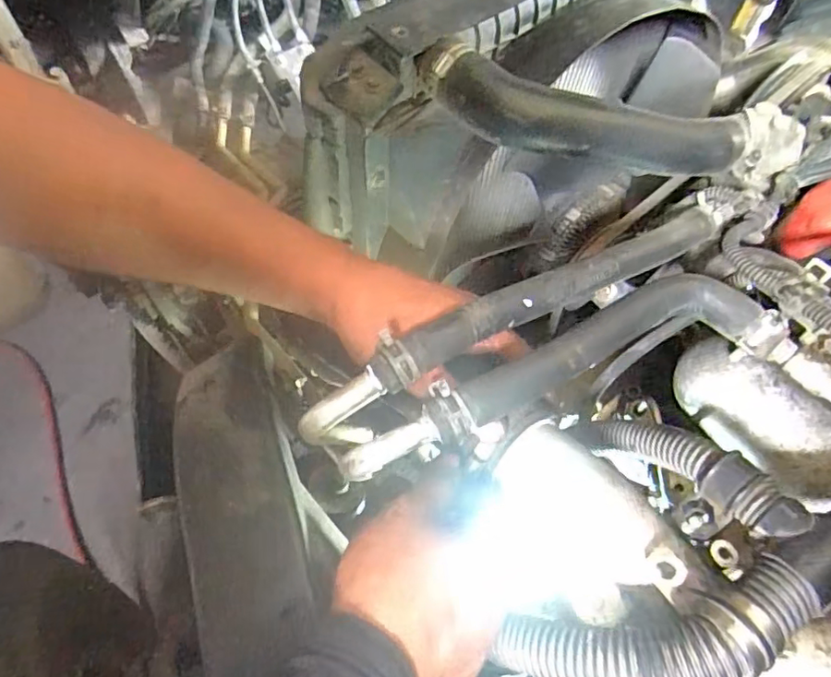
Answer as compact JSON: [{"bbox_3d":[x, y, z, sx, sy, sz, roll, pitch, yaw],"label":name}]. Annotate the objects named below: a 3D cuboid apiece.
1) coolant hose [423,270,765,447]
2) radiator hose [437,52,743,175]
[{"bbox_3d":[0.105,0.011,0.348,0.205,0.022,0.048,-22,56,-14],"label":"coolant hose"},{"bbox_3d":[0.140,-0.172,0.465,0.242,0.067,0.052,7,54,7],"label":"radiator hose"}]

